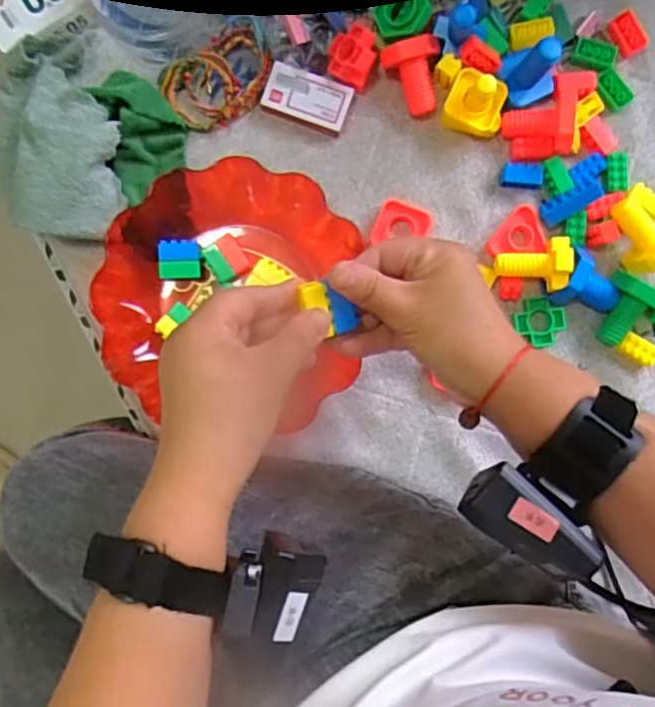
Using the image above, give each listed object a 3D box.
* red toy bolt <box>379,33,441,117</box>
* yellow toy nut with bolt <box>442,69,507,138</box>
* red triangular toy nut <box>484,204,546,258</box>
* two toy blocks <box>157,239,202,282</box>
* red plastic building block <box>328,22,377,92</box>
[{"bbox_3d":[0.069,-0.223,0.507,0.045,0.037,0.057,-10,89,-2],"label":"red toy bolt"},{"bbox_3d":[0.119,-0.201,0.499,0.049,0.044,0.046,21,88,-2],"label":"yellow toy nut with bolt"},{"bbox_3d":[0.154,-0.099,0.516,0.045,0.011,0.038,-5,89,-2],"label":"red triangular toy nut"},{"bbox_3d":[-0.119,-0.075,0.516,0.032,0.016,0.031,-2,89,-2],"label":"two toy blocks"},{"bbox_3d":[0.021,-0.241,0.513,0.036,0.032,0.043,18,88,-2],"label":"red plastic building block"}]

